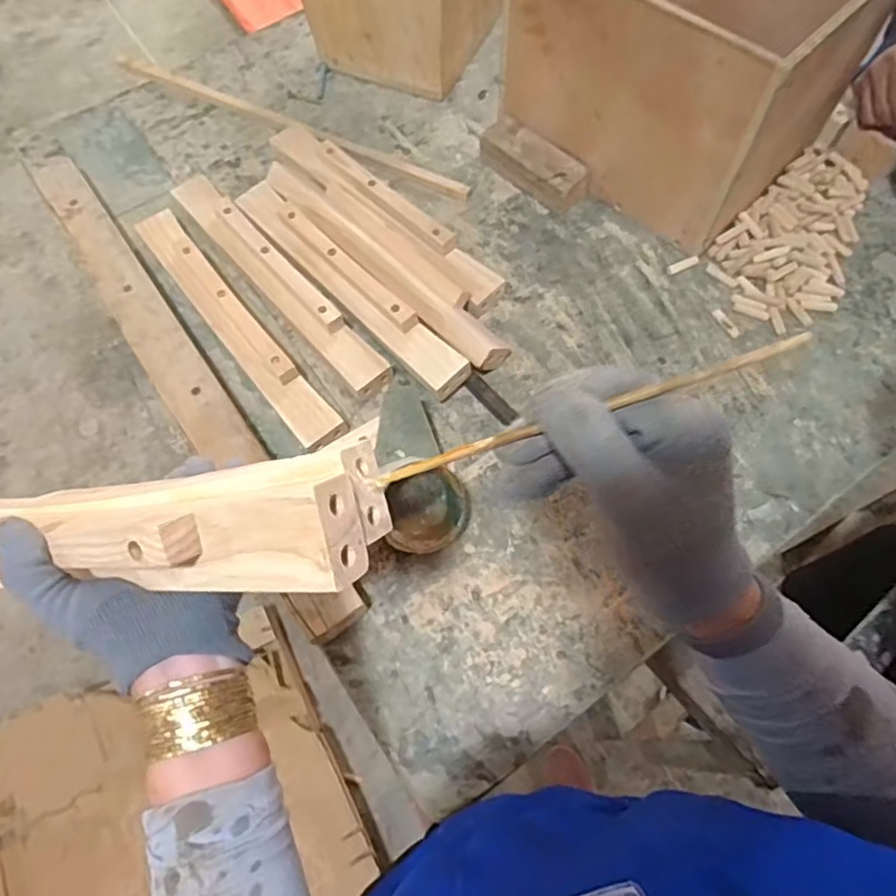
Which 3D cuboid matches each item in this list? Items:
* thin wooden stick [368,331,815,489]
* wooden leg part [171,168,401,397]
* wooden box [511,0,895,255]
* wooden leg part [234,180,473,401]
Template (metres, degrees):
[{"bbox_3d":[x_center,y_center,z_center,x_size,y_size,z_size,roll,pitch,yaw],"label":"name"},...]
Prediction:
[{"bbox_3d":[0.045,-0.011,0.256,0.186,0.007,0.005,-19,62,24],"label":"thin wooden stick"},{"bbox_3d":[-0.200,-0.198,0.720,0.047,0.051,0.371,-39,69,-15],"label":"wooden leg part"},{"bbox_3d":[0.260,-0.470,0.726,0.360,0.233,0.287,41,74,18],"label":"wooden box"},{"bbox_3d":[-0.117,-0.191,0.694,0.046,0.034,0.364,-40,70,-14],"label":"wooden leg part"}]

